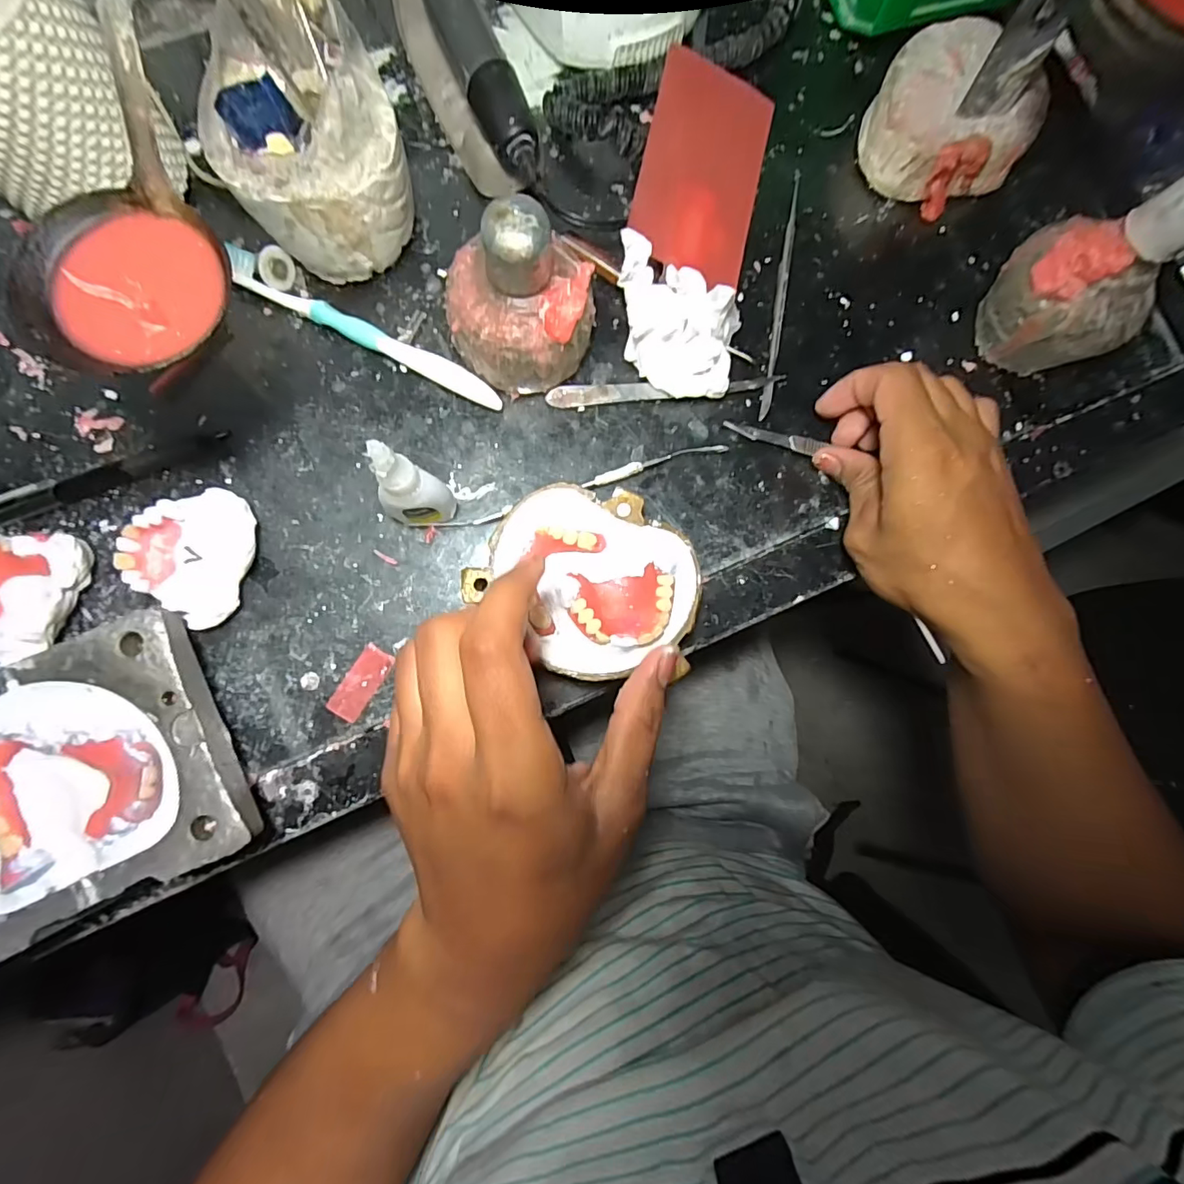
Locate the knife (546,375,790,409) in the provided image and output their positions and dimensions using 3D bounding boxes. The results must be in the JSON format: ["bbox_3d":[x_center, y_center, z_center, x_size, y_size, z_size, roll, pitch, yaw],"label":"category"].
[{"bbox_3d":[0.043,-0.117,0.303,0.138,0.009,0.013,-5,85,-5],"label":"knife"}]

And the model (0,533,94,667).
[{"bbox_3d":[-0.281,0.002,0.252,0.057,0.027,0.059,3,84,-5],"label":"model"}]

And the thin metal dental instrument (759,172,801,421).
[{"bbox_3d":[0.115,-0.182,0.315,0.006,0.005,0.161,10,84,-4],"label":"thin metal dental instrument"}]

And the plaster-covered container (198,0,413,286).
[{"bbox_3d":[-0.135,-0.215,0.252,0.079,0.098,0.079,0,85,-5],"label":"plaster-covered container"}]

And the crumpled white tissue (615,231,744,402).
[{"bbox_3d":[0.045,-0.144,0.283,0.072,0.049,0.056,12,84,-4],"label":"crumpled white tissue"}]

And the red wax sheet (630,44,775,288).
[{"bbox_3d":[0.068,-0.252,0.310,0.077,0.004,0.134,15,84,-20],"label":"red wax sheet"}]

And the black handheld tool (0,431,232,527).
[{"bbox_3d":[-0.262,-0.058,0.269,0.138,0.012,0.016,-24,87,-7],"label":"black handheld tool"}]

